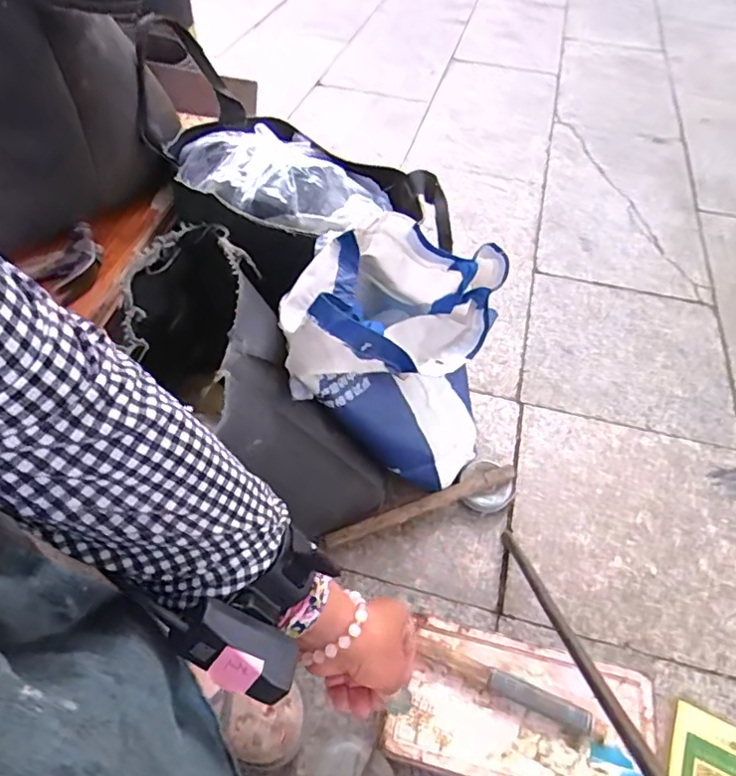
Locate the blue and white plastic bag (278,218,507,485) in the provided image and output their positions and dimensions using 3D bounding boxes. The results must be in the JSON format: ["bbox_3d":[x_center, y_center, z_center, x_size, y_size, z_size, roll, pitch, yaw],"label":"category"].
[{"bbox_3d":[0.026,-0.041,0.603,0.213,0.230,0.204,9,52,4],"label":"blue and white plastic bag"}]

